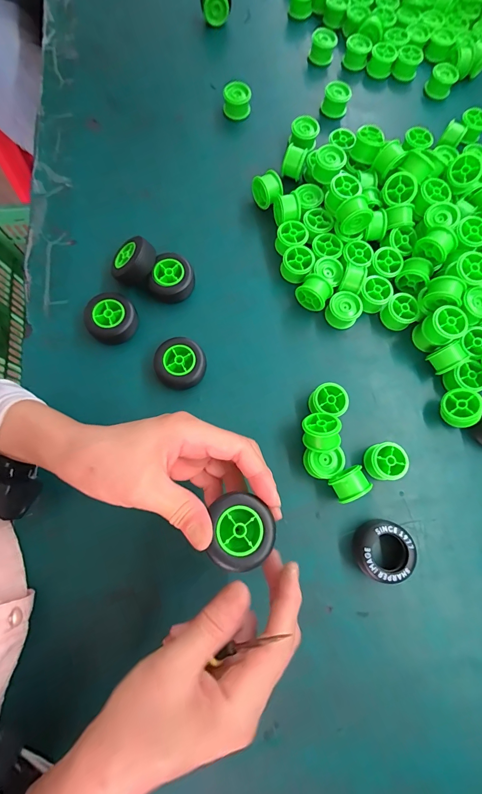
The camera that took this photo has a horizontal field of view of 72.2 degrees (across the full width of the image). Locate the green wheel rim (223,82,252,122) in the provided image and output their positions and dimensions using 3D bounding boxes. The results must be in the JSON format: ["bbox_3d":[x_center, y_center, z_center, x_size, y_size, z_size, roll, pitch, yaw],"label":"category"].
[{"bbox_3d":[-0.005,-0.371,0.417,0.034,0.027,0.031,-4,75,-3],"label":"green wheel rim"}]

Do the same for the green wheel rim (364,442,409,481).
[{"bbox_3d":[0.136,0.061,0.315,0.032,0.027,0.033,0,75,-2],"label":"green wheel rim"}]

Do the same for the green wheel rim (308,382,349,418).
[{"bbox_3d":[0.085,0.004,0.326,0.034,0.026,0.030,11,75,1],"label":"green wheel rim"}]

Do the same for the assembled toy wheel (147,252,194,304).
[{"bbox_3d":[-0.070,-0.123,0.346,0.042,0.022,0.047,16,75,3],"label":"assembled toy wheel"}]

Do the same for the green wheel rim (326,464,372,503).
[{"bbox_3d":[0.096,0.079,0.300,0.029,0.034,0.025,-28,78,-9],"label":"green wheel rim"}]

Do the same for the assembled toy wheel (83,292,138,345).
[{"bbox_3d":[-0.131,-0.080,0.333,0.049,0.020,0.049,0,75,-2],"label":"assembled toy wheel"}]

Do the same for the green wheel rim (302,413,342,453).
[{"bbox_3d":[0.074,0.030,0.305,0.036,0.023,0.036,0,39,13],"label":"green wheel rim"}]

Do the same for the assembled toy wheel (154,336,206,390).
[{"bbox_3d":[-0.059,-0.032,0.325,0.047,0.023,0.046,0,75,-2],"label":"assembled toy wheel"}]

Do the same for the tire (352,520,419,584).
[{"bbox_3d":[0.126,0.135,0.293,0.050,0.022,0.049,0,75,-2],"label":"tire"}]

